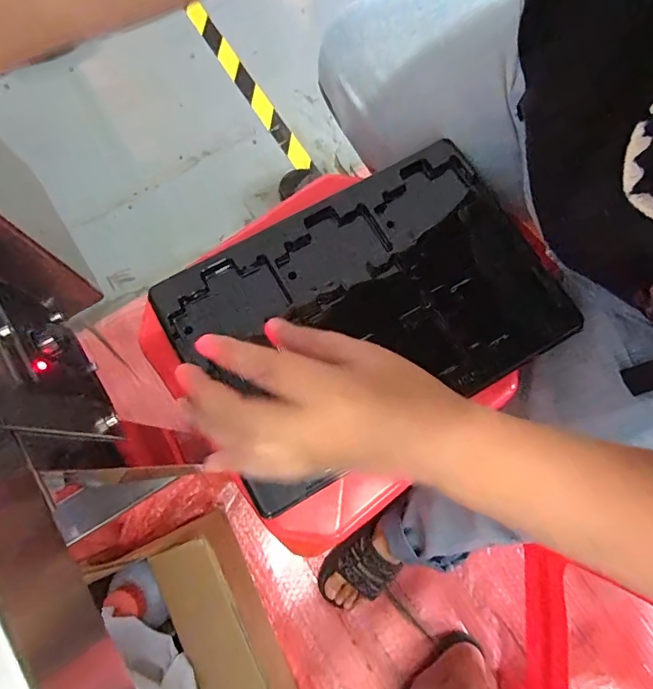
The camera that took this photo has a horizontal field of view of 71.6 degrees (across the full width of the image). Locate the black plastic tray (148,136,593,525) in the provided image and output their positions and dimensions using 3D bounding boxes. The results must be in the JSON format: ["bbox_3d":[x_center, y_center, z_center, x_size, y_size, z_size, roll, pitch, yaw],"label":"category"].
[{"bbox_3d":[0.036,-0.033,0.415,0.326,0.026,0.225,-29,79,-8],"label":"black plastic tray"}]

